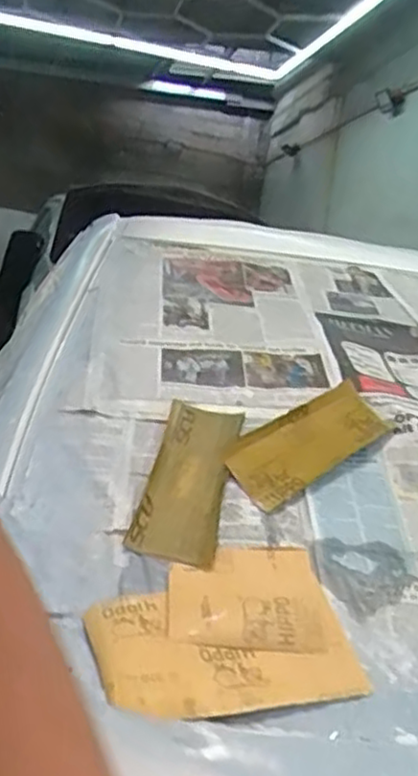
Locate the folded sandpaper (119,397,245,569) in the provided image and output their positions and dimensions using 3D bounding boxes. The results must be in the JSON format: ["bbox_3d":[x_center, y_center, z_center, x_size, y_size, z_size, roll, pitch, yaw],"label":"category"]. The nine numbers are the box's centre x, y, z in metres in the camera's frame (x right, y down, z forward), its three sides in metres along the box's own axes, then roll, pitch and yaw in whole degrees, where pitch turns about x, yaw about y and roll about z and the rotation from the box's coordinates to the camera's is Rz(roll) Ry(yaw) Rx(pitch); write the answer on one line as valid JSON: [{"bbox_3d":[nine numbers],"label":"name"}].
[{"bbox_3d":[-0.022,0.095,0.775,0.084,0.017,0.233,8,40,6],"label":"folded sandpaper"}]

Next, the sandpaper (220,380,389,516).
[{"bbox_3d":[0.118,0.064,0.829,0.225,0.011,0.088,-25,66,-34],"label":"sandpaper"}]

